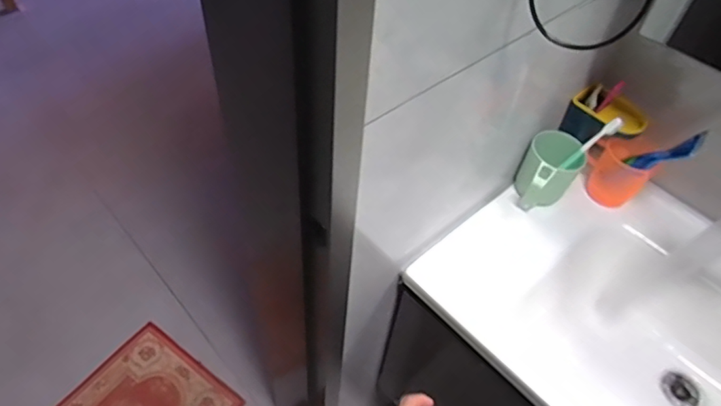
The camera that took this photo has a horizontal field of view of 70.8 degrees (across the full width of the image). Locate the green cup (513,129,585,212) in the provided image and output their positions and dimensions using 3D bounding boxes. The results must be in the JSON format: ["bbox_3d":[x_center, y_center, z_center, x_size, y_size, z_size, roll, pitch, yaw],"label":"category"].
[{"bbox_3d":[0.309,-0.042,0.858,0.092,0.116,0.121,26,53,16],"label":"green cup"}]

